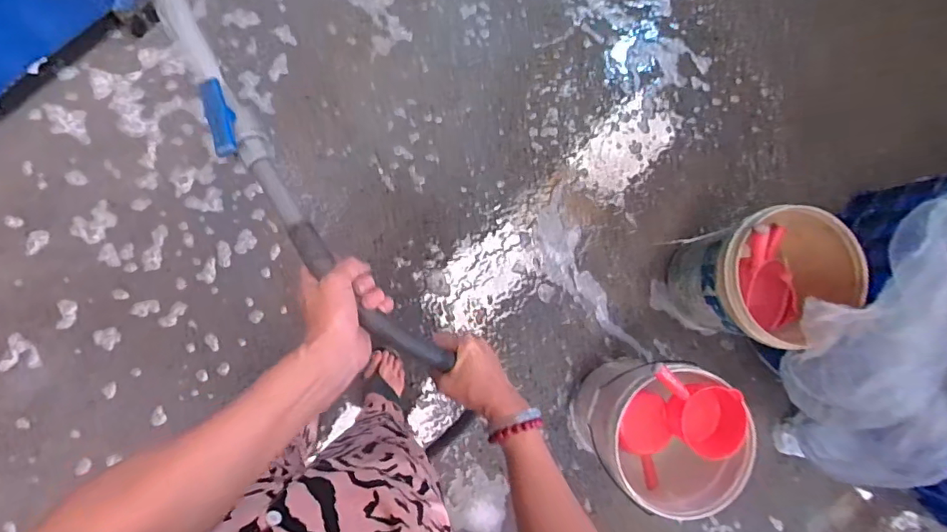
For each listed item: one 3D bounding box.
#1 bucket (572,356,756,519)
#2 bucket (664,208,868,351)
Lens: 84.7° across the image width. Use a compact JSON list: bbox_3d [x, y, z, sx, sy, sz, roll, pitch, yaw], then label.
[{"bbox_3d":[0.412,0.370,1.238,0.267,0.395,0.297,32,85,-6],"label":"bucket"},{"bbox_3d":[0.708,0.019,1.296,0.318,0.308,0.305,0,90,-6],"label":"bucket"}]

